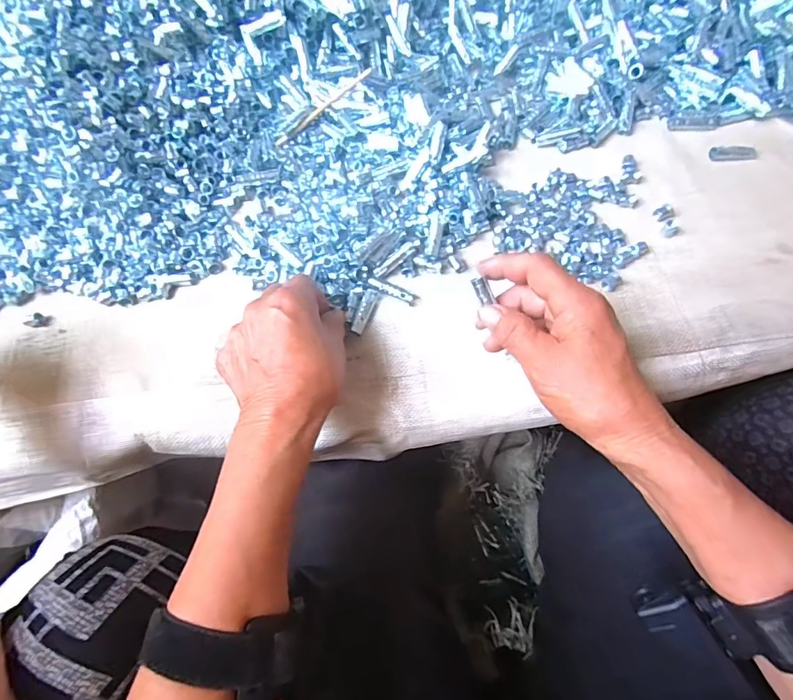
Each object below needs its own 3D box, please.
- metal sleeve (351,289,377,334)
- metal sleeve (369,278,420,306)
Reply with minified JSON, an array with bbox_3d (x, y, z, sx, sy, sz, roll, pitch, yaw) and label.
[{"bbox_3d":[-0.027,-0.032,0.358,0.011,0.005,0.039,15,69,8],"label":"metal sleeve"},{"bbox_3d":[-0.002,-0.048,0.363,0.044,0.007,0.011,24,71,11],"label":"metal sleeve"}]

